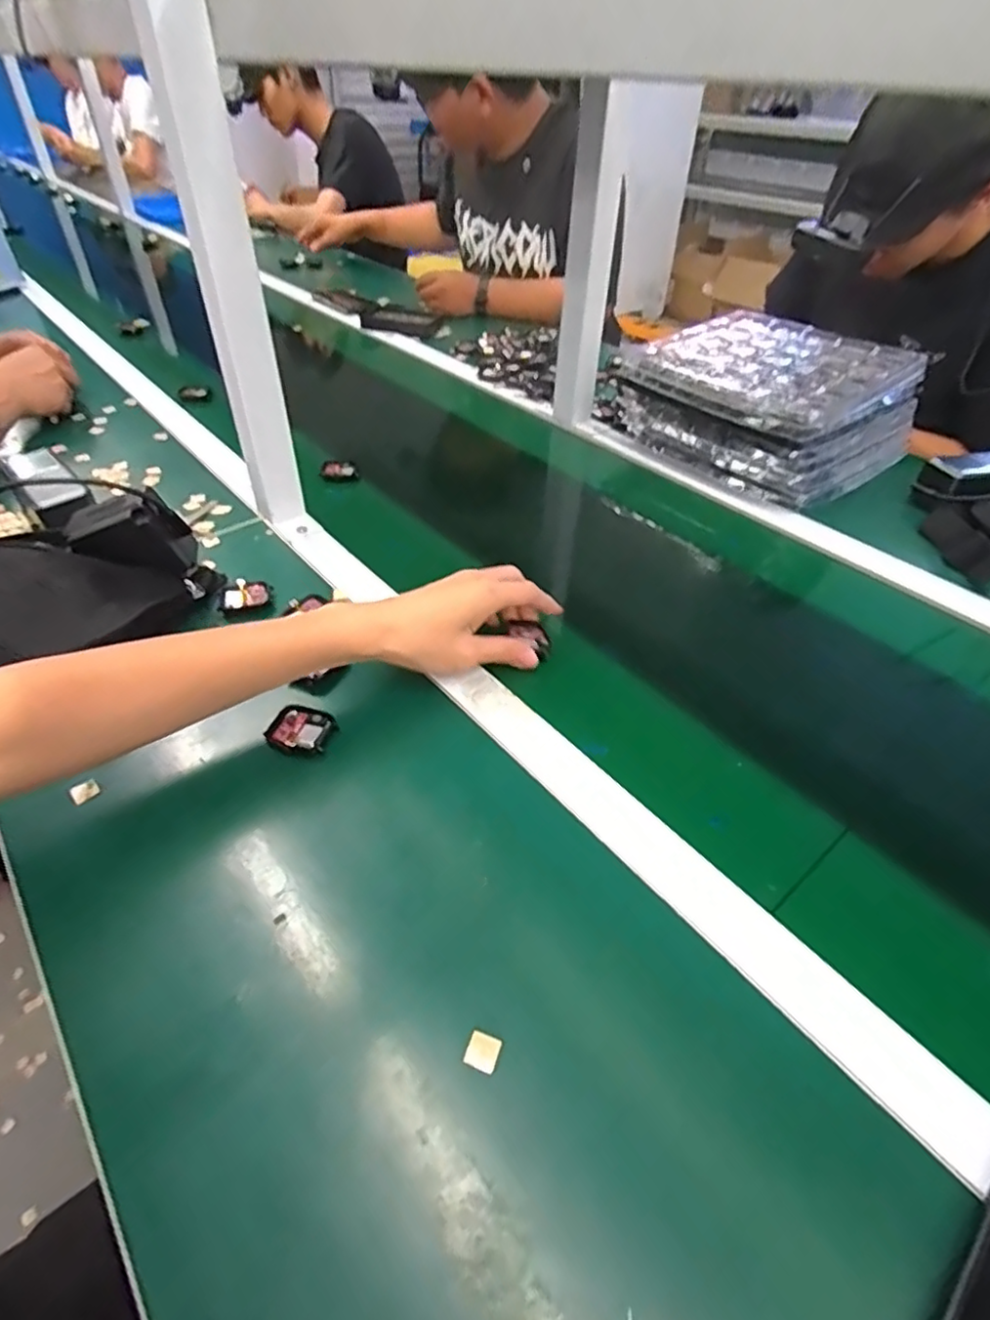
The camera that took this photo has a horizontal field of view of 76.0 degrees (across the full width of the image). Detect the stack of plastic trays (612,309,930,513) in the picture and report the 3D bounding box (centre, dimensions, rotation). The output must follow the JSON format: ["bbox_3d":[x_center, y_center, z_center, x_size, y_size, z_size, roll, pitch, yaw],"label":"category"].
[{"bbox_3d":[0.360,-0.340,0.831,0.270,0.110,0.297,-32,52,-31],"label":"stack of plastic trays"}]

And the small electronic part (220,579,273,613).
[{"bbox_3d":[-0.231,-0.059,0.583,0.046,0.010,0.037,-19,47,-22],"label":"small electronic part"}]

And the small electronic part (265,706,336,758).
[{"bbox_3d":[-0.143,0.053,0.469,0.043,0.013,0.036,11,43,9],"label":"small electronic part"}]

